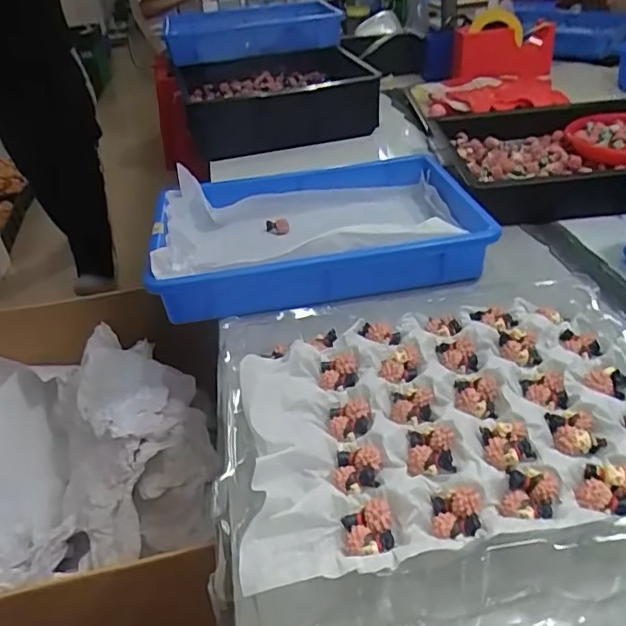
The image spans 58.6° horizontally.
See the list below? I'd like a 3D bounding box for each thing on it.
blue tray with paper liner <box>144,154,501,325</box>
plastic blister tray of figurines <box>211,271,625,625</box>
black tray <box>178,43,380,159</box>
[{"bbox_3d":[-0.002,-0.099,0.668,0.350,0.084,0.245,-9,36,-6],"label":"blue tray with paper liner"},{"bbox_3d":[0.105,0.073,0.419,0.342,0.051,0.282,-7,36,-2],"label":"plastic blister tray of figurines"},{"bbox_3d":[-0.076,-0.425,1.093,0.333,0.103,0.403,-13,36,-10],"label":"black tray"}]

